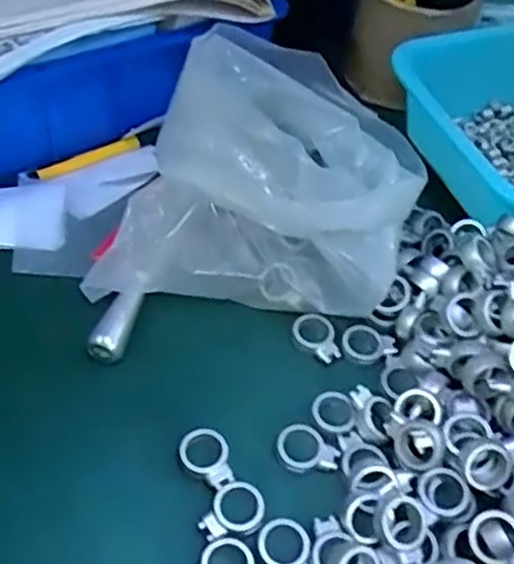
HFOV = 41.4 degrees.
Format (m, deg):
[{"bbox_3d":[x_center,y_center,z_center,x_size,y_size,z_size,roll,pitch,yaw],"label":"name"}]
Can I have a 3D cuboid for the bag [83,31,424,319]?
[{"bbox_3d":[0.007,-0.068,0.420,0.177,0.128,0.159,14,51,6],"label":"bag"}]

